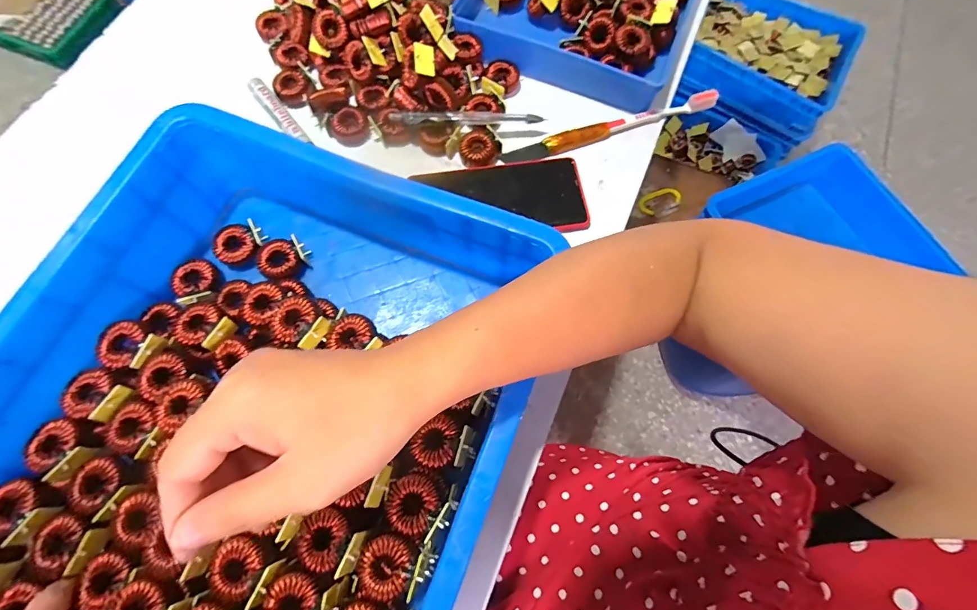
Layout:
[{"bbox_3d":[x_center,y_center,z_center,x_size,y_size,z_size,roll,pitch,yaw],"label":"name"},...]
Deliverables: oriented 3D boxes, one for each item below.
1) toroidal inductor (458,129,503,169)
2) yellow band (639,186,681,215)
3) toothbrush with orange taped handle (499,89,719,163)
[{"bbox_3d":[-0.010,-0.154,0.422,0.038,0.015,0.035,0,72,-1],"label":"toroidal inductor"},{"bbox_3d":[0.349,-0.207,0.858,0.084,0.018,0.053,-25,72,-8],"label":"yellow band"},{"bbox_3d":[0.128,-0.184,0.436,0.236,0.018,0.020,-20,74,-7],"label":"toothbrush with orange taped handle"}]

